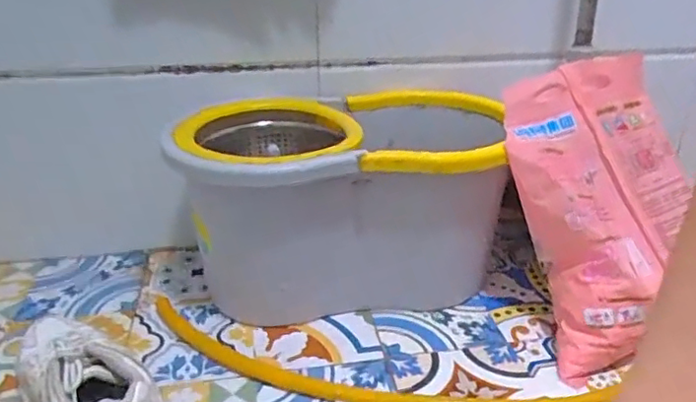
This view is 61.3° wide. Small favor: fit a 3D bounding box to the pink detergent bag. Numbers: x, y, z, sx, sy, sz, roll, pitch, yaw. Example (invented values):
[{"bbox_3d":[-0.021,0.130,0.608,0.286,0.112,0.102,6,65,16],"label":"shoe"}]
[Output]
[{"bbox_3d":[0.307,0.001,0.685,0.230,0.340,0.071,-12,-14,-17],"label":"pink detergent bag"}]

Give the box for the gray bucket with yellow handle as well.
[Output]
[{"bbox_3d":[0.010,0.010,0.773,0.427,0.234,0.231,-5,27,-9],"label":"gray bucket with yellow handle"}]

